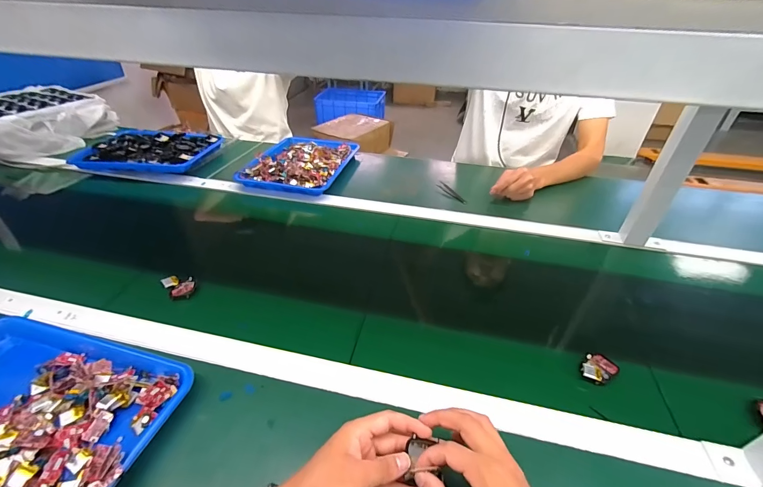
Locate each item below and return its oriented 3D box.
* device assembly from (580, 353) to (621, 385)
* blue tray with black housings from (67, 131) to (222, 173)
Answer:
[{"bbox_3d":[0.297,0.171,0.470,0.052,0.012,0.039,-26,45,-31],"label":"device assembly"},{"bbox_3d":[-0.657,-0.269,0.982,0.329,0.039,0.218,4,37,4],"label":"blue tray with black housings"}]

